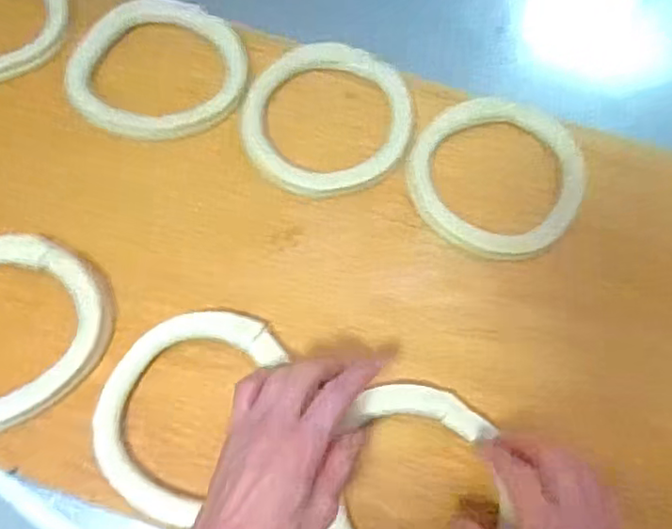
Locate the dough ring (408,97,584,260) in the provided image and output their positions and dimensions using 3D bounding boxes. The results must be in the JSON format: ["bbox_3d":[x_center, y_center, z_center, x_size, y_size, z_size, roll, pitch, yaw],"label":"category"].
[{"bbox_3d":[0.133,-0.076,0.516,0.140,0.025,0.133,1,67,-2],"label":"dough ring"}]

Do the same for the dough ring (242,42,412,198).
[{"bbox_3d":[-0.006,-0.126,0.530,0.143,0.022,0.136,1,68,-2],"label":"dough ring"}]

